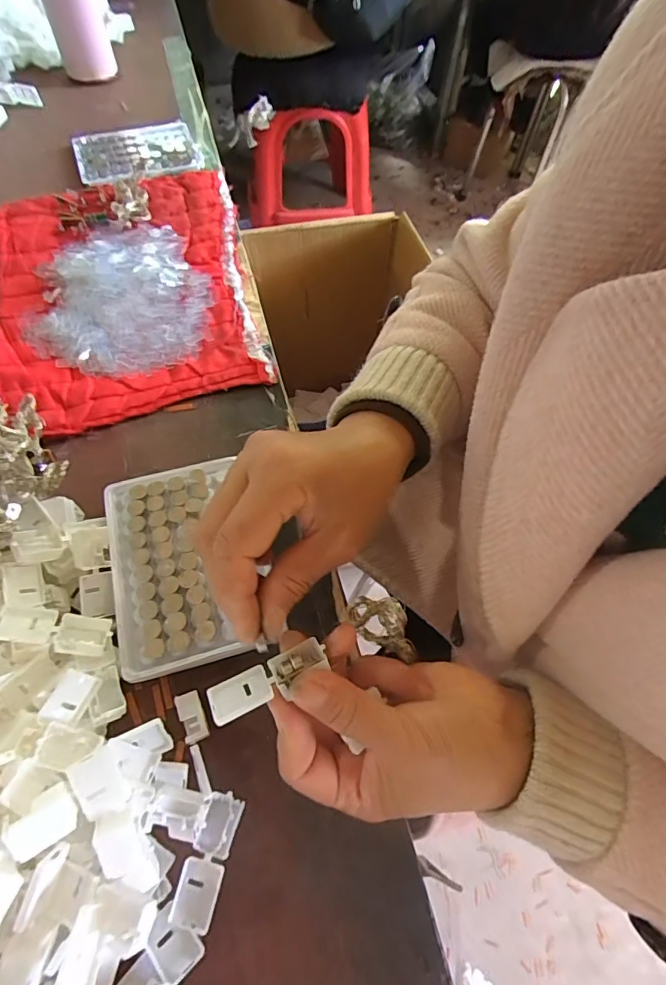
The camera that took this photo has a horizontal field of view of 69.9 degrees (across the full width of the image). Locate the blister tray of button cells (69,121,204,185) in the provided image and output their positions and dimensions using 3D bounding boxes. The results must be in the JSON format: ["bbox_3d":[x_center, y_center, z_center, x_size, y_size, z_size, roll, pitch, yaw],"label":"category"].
[{"bbox_3d":[-0.223,-0.386,0.541,0.133,0.011,0.097,-15,64,-10],"label":"blister tray of button cells"}]

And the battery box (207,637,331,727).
[{"bbox_3d":[-0.029,0.085,0.218,0.055,0.012,0.018,-25,67,-15],"label":"battery box"}]

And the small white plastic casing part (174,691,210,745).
[{"bbox_3d":[-0.079,0.127,0.269,0.013,0.013,0.026,-20,65,-12],"label":"small white plastic casing part"}]

